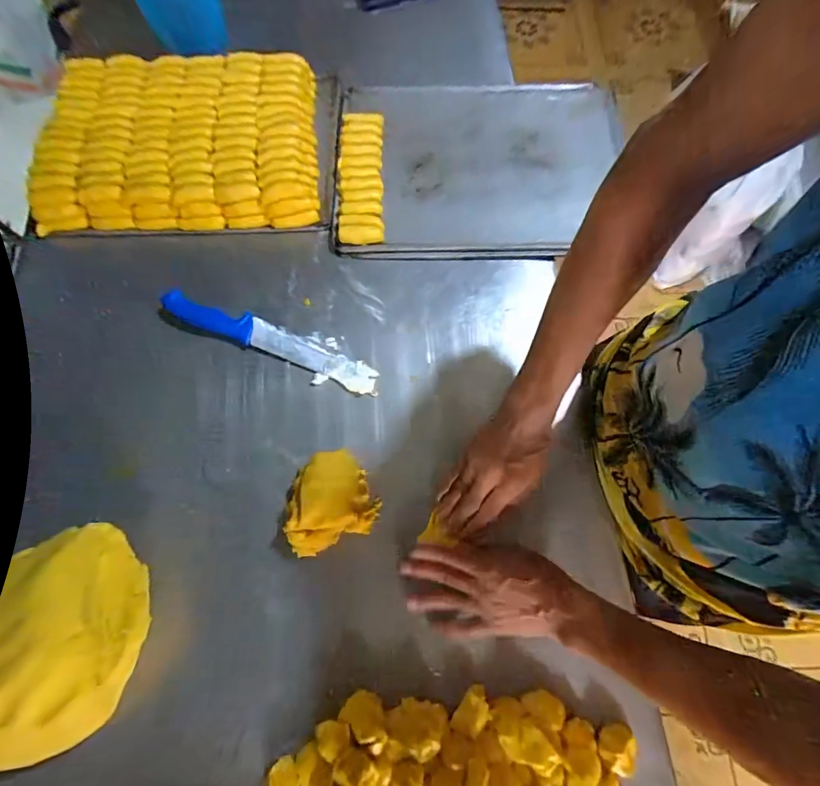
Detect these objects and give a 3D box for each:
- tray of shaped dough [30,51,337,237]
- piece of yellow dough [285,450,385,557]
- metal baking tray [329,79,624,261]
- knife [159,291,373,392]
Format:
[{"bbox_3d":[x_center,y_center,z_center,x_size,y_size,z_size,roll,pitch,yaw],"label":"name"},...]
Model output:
[{"bbox_3d":[-0.341,-0.400,0.657,0.422,0.048,0.313,0,72,-1],"label":"tray of shaped dough"},{"bbox_3d":[-0.097,0.123,0.496,0.107,0.055,0.107,-20,74,-7],"label":"piece of yellow dough"},{"bbox_3d":[0.110,-0.365,0.667,0.452,0.024,0.341,0,72,-1],"label":"metal baking tray"},{"bbox_3d":[-0.197,-0.075,0.567,0.326,0.011,0.047,22,74,6],"label":"knife"}]

